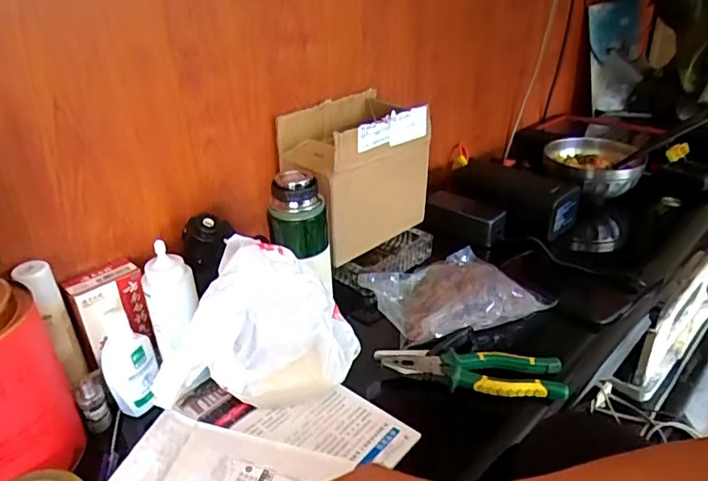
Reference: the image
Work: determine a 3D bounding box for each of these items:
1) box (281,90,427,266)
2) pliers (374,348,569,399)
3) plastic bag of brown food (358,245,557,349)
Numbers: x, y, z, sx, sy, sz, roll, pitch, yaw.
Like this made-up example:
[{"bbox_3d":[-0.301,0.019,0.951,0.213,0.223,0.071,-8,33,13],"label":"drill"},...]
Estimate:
[{"bbox_3d":[0.004,-0.105,0.753,0.145,0.177,0.201,23,37,39],"label":"box"},{"bbox_3d":[0.126,0.143,0.579,0.200,0.024,0.050,3,29,12],"label":"pliers"},{"bbox_3d":[0.125,0.061,0.684,0.228,0.052,0.153,-16,31,-23],"label":"plastic bag of brown food"}]

